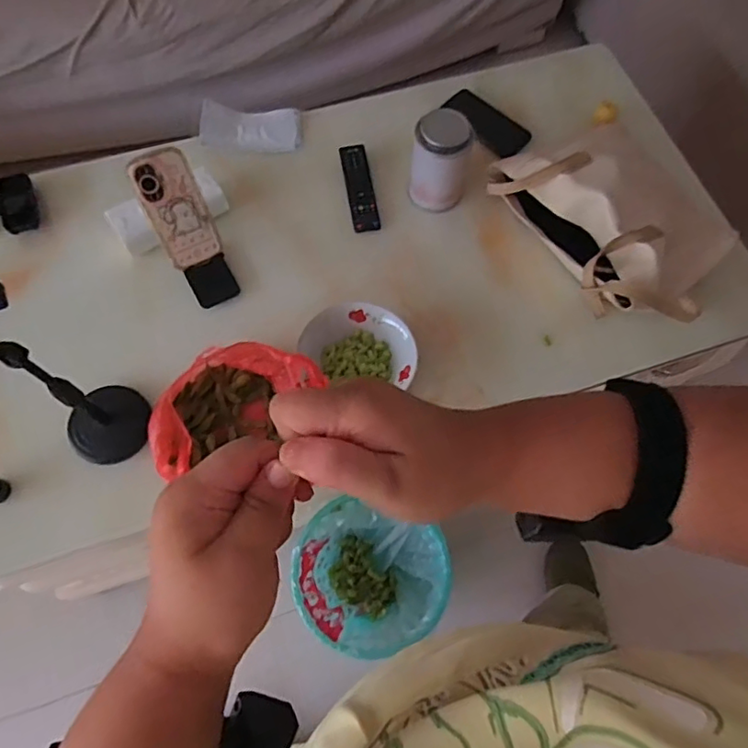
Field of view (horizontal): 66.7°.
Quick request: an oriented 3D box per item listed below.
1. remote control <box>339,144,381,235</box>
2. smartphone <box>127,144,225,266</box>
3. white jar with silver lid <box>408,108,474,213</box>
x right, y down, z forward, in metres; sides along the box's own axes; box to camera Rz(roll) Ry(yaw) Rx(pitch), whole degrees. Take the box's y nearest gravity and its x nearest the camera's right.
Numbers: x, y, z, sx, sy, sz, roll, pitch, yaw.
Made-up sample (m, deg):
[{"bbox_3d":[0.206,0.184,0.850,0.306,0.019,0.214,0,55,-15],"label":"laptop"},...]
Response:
[{"bbox_3d":[-0.025,-0.316,0.955,0.045,0.013,0.167,-9,68,-5],"label":"remote control"},{"bbox_3d":[-0.277,-0.229,0.803,0.080,0.168,0.019,-26,38,-11],"label":"smartphone"},{"bbox_3d":[0.102,-0.329,0.890,0.084,0.129,0.084,0,68,-1],"label":"white jar with silver lid"}]

